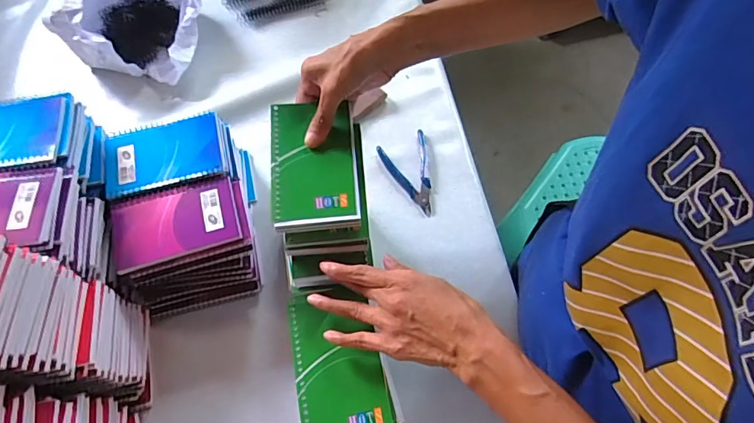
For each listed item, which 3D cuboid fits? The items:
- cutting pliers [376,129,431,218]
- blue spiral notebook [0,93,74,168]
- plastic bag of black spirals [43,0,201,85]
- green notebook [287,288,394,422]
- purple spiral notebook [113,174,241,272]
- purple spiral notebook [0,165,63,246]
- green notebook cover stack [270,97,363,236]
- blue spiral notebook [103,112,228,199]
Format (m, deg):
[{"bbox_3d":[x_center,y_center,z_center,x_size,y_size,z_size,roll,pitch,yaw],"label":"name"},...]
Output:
[{"bbox_3d":[0.037,-0.055,0.640,0.067,0.014,0.127,-4,64,1],"label":"cutting pliers"},{"bbox_3d":[-0.399,-0.079,0.492,0.143,0.016,0.091,-11,64,-2],"label":"blue spiral notebook"},{"bbox_3d":[-0.360,-0.297,0.703,0.184,0.126,0.167,4,64,5],"label":"plastic bag of black spirals"},{"bbox_3d":[-0.037,0.139,0.431,0.080,0.013,0.141,-12,64,-3],"label":"green notebook"},{"bbox_3d":[-0.219,0.010,0.508,0.131,0.008,0.083,-17,65,-6],"label":"purple spiral notebook"},{"bbox_3d":[-0.377,-0.002,0.447,0.134,0.013,0.085,-7,64,0],"label":"purple spiral notebook"},{"bbox_3d":[-0.063,-0.048,0.465,0.082,0.014,0.134,-6,67,-1],"label":"green notebook cover stack"},{"bbox_3d":[-0.246,-0.069,0.543,0.132,0.011,0.093,-13,64,-4],"label":"blue spiral notebook"}]

